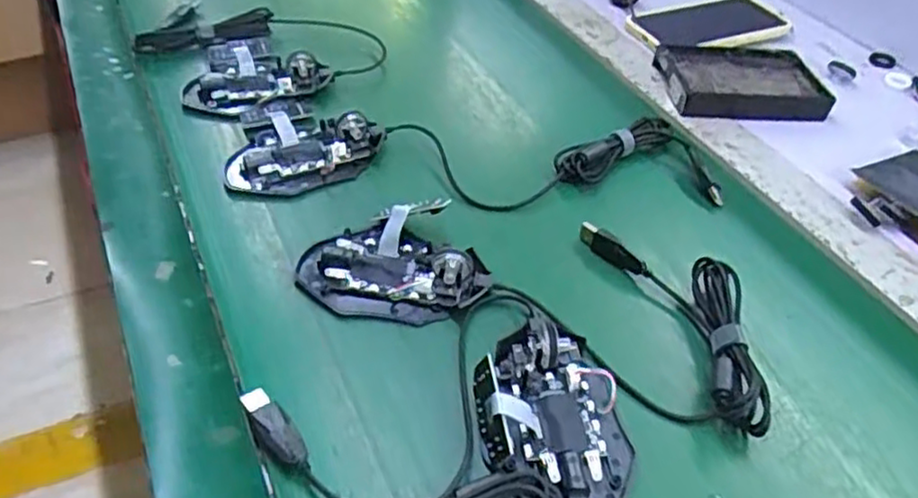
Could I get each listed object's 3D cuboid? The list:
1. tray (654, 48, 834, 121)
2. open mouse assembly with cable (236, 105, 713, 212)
[{"bbox_3d":[0.255,-0.158,0.640,0.141,0.023,0.107,-1,45,-6],"label":"tray"},{"bbox_3d":[0.013,-0.074,0.526,0.354,0.029,0.099,3,44,-2],"label":"open mouse assembly with cable"}]

